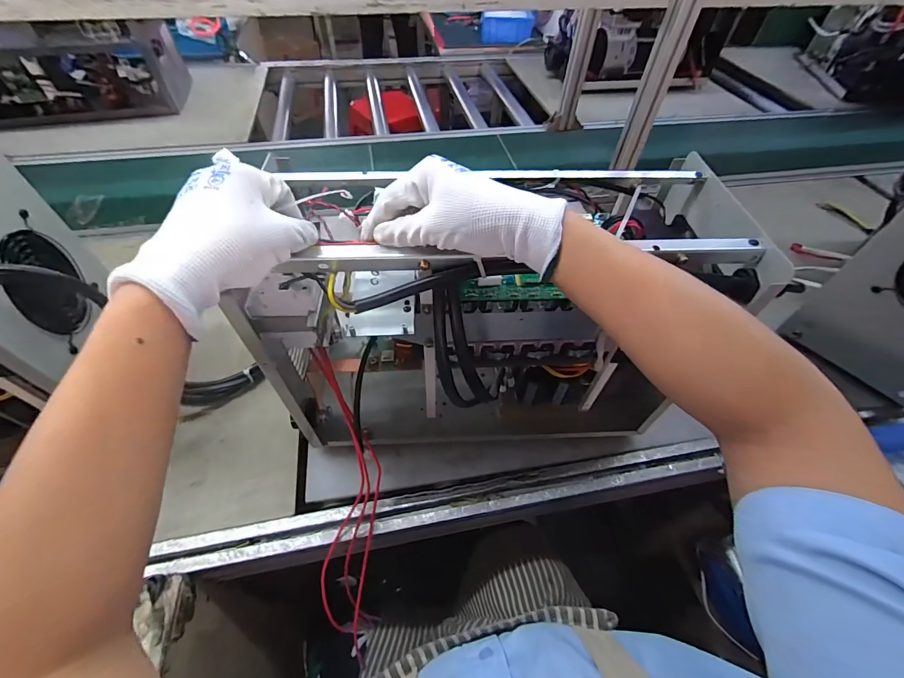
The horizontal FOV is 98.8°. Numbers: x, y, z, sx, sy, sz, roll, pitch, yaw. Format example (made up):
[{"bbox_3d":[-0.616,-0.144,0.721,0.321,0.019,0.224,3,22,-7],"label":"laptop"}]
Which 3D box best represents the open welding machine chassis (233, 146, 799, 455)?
[{"bbox_3d":[0.043,-0.009,0.466,0.459,0.313,0.184,-5,52,-6],"label":"open welding machine chassis"}]

